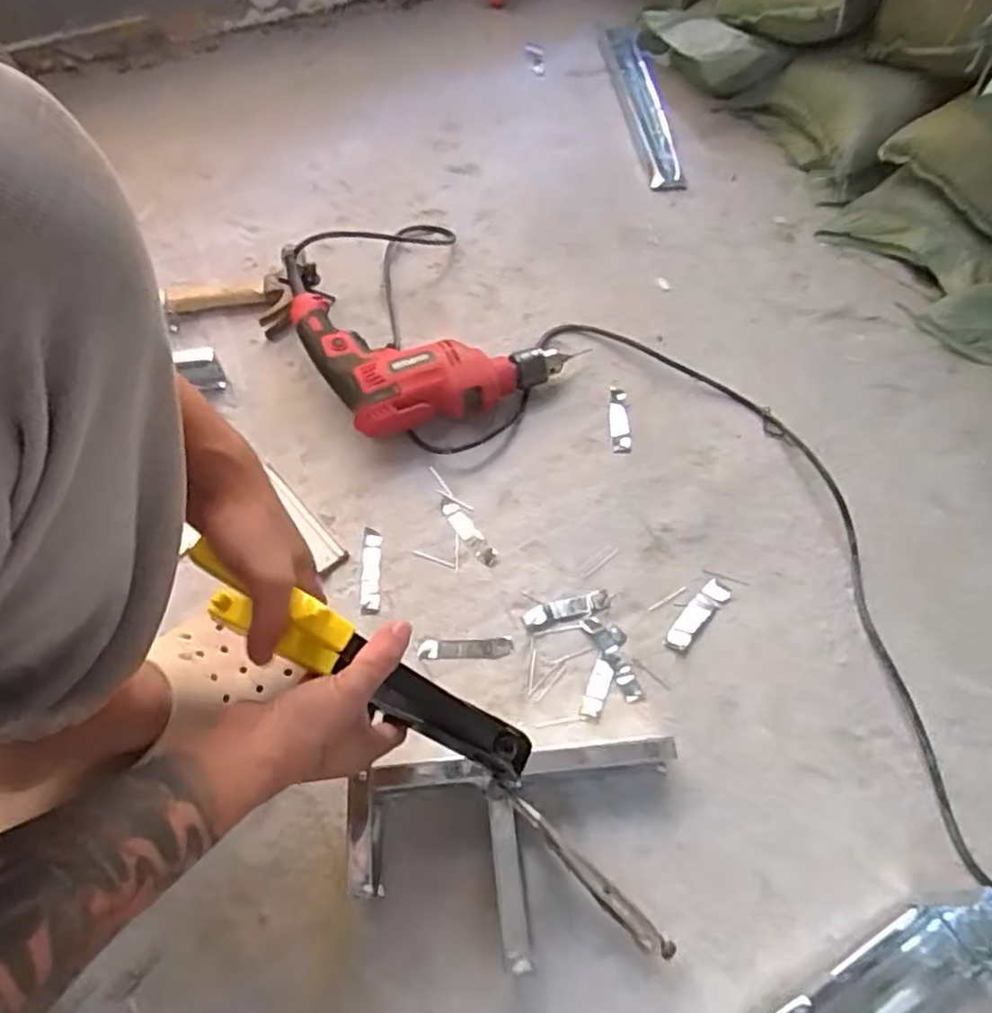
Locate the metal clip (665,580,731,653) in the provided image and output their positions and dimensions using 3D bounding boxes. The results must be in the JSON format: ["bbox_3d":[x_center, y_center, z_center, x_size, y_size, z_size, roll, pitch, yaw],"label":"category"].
[{"bbox_3d":[0.183,0.099,0.646,0.024,0.006,0.082,38,68,22],"label":"metal clip"}]

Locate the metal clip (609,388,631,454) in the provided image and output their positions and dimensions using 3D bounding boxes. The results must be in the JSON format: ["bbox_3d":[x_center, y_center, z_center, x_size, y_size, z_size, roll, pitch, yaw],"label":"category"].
[{"bbox_3d":[0.133,-0.093,0.768,0.019,0.006,0.085,-2,60,2],"label":"metal clip"}]

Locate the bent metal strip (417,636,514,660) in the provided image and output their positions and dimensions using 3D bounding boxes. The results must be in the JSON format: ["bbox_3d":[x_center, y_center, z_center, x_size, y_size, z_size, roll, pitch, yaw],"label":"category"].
[{"bbox_3d":[-0.027,0.128,0.640,0.085,0.004,0.018,-3,60,1],"label":"bent metal strip"}]

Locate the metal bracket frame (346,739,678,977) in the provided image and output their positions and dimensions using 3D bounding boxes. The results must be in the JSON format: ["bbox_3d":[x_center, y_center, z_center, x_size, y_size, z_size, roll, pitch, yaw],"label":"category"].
[{"bbox_3d":[0.017,0.258,0.524,0.247,0.057,0.140,-7,60,-1],"label":"metal bracket frame"}]

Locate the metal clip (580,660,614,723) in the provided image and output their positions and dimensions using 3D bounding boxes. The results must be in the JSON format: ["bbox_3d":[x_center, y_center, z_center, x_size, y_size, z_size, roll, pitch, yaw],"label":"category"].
[{"bbox_3d":[0.087,0.160,0.616,0.018,0.004,0.055,17,62,12],"label":"metal clip"}]

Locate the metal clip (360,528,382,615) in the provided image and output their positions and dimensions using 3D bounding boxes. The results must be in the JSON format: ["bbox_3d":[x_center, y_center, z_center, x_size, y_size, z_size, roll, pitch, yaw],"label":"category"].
[{"bbox_3d":[-0.120,0.062,0.681,0.019,0.005,0.090,-5,60,0],"label":"metal clip"}]

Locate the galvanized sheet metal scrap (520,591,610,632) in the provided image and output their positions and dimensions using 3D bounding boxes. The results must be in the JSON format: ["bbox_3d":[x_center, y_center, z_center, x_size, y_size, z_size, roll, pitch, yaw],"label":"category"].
[{"bbox_3d":[0.067,0.096,0.655,0.083,0.004,0.023,-15,60,-6],"label":"galvanized sheet metal scrap"}]

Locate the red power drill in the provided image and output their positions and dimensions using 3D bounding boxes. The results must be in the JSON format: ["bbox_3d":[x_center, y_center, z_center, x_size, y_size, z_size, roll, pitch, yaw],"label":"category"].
[{"bbox_3d":[-0.073,-0.182,0.786,0.253,0.067,0.206,-24,60,-13],"label":"red power drill"}]

